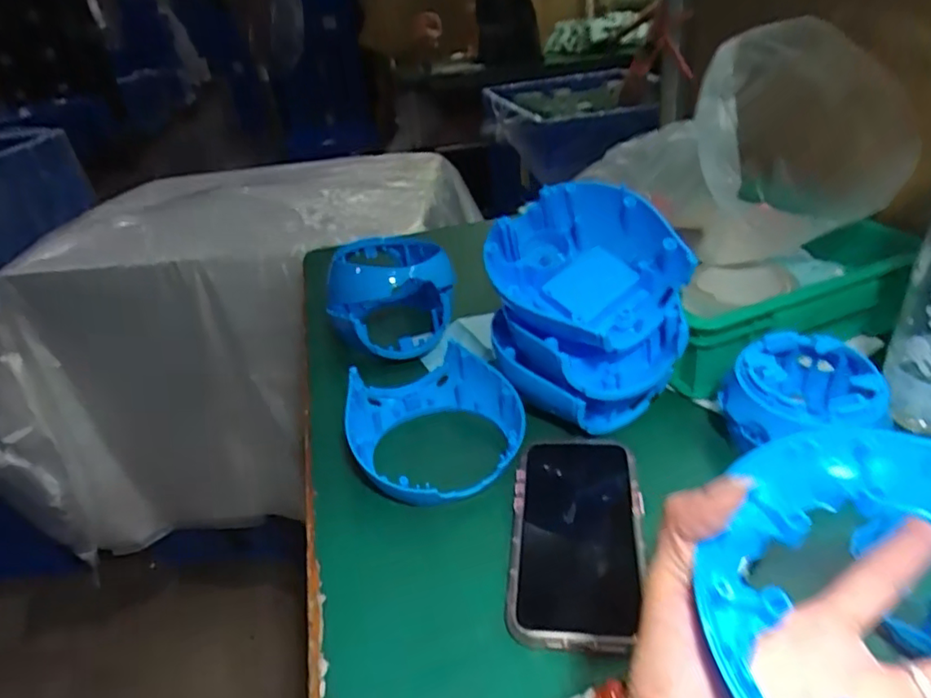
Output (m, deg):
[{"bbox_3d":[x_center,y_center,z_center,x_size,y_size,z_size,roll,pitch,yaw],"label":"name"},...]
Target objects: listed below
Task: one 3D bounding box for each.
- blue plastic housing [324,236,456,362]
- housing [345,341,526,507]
[{"bbox_3d":[-0.080,-0.056,0.640,0.126,0.084,0.139,-12,31,-8],"label":"blue plastic housing"},{"bbox_3d":[-0.023,0.053,0.476,0.133,0.046,0.150,-8,31,-2],"label":"housing"}]

